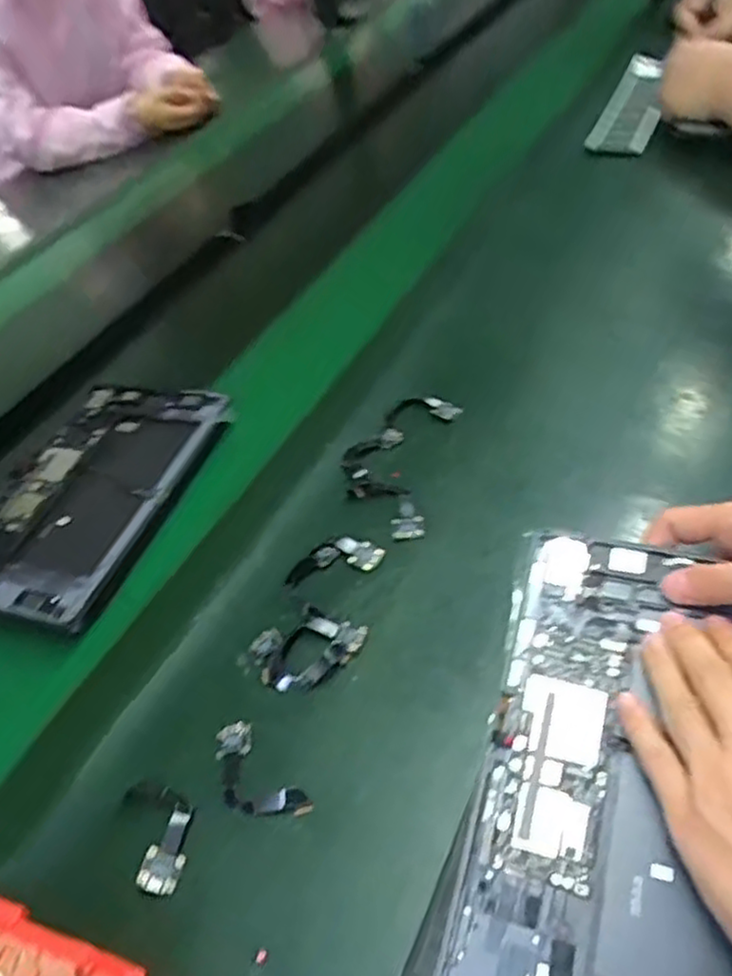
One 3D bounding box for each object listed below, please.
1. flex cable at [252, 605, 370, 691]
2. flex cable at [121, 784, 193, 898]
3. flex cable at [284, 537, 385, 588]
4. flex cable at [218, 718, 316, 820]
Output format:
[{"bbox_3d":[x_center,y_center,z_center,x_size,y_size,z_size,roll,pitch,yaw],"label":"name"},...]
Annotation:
[{"bbox_3d":[-0.039,0.105,0.478,0.071,0.011,0.053,-35,47,-17],"label":"flex cable"},{"bbox_3d":[-0.117,0.197,0.409,0.035,0.006,0.066,-25,45,-8],"label":"flex cable"},{"bbox_3d":[-0.024,0.051,0.521,0.072,0.008,0.031,-17,44,0],"label":"flex cable"},{"bbox_3d":[-0.068,0.172,0.421,0.036,0.007,0.077,-38,48,-20],"label":"flex cable"}]

